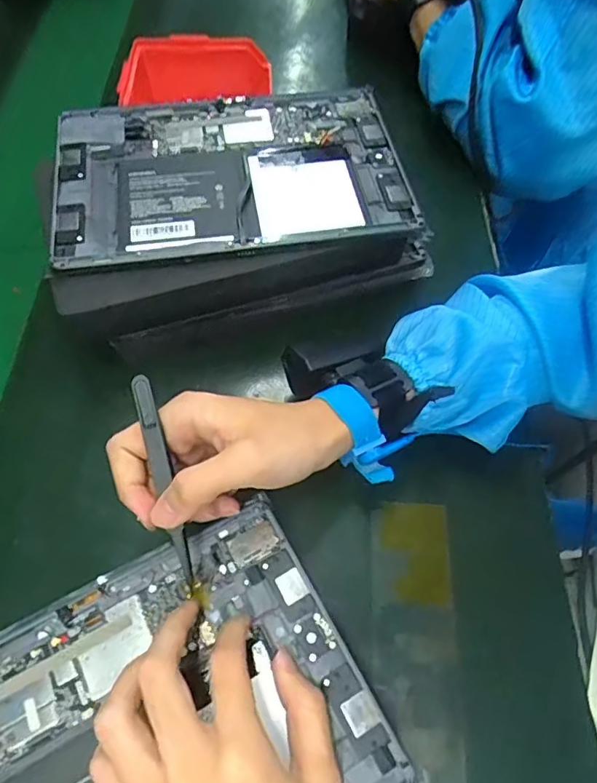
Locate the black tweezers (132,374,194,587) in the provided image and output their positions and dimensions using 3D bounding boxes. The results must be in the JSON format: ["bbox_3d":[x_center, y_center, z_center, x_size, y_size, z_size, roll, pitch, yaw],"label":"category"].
[{"bbox_3d":[-0.069,0.046,0.268,0.009,0.007,0.111,-13,96,-6],"label":"black tweezers"}]

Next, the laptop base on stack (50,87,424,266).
[{"bbox_3d":[-0.052,-0.172,0.396,0.253,0.022,0.178,-9,57,-3],"label":"laptop base on stack"}]

